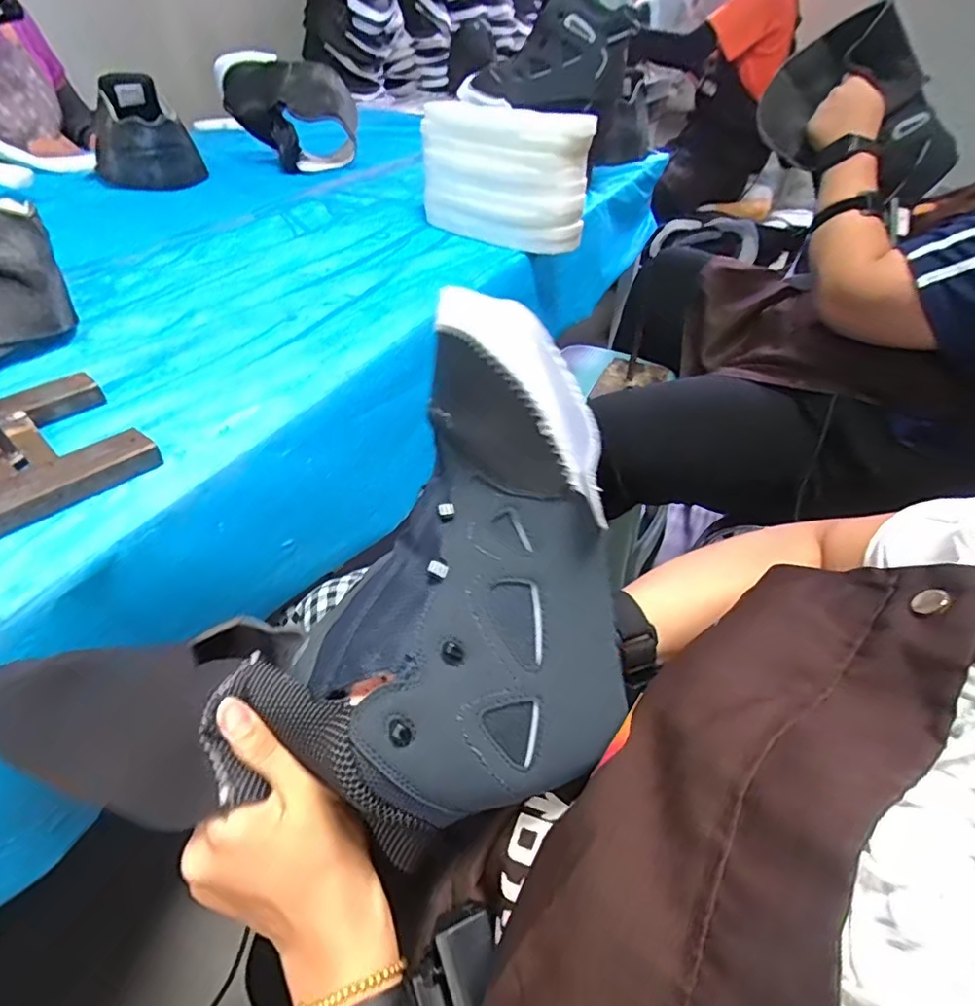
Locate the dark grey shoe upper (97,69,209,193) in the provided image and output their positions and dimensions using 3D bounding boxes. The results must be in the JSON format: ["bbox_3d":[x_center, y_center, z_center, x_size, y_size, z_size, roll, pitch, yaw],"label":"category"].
[{"bbox_3d":[-0.622,-0.666,1.017,0.135,0.155,0.138,20,46,19],"label":"dark grey shoe upper"}]

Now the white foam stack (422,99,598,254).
[{"bbox_3d":[0.019,-0.469,0.807,0.261,0.172,0.087,30,50,27],"label":"white foam stack"}]

